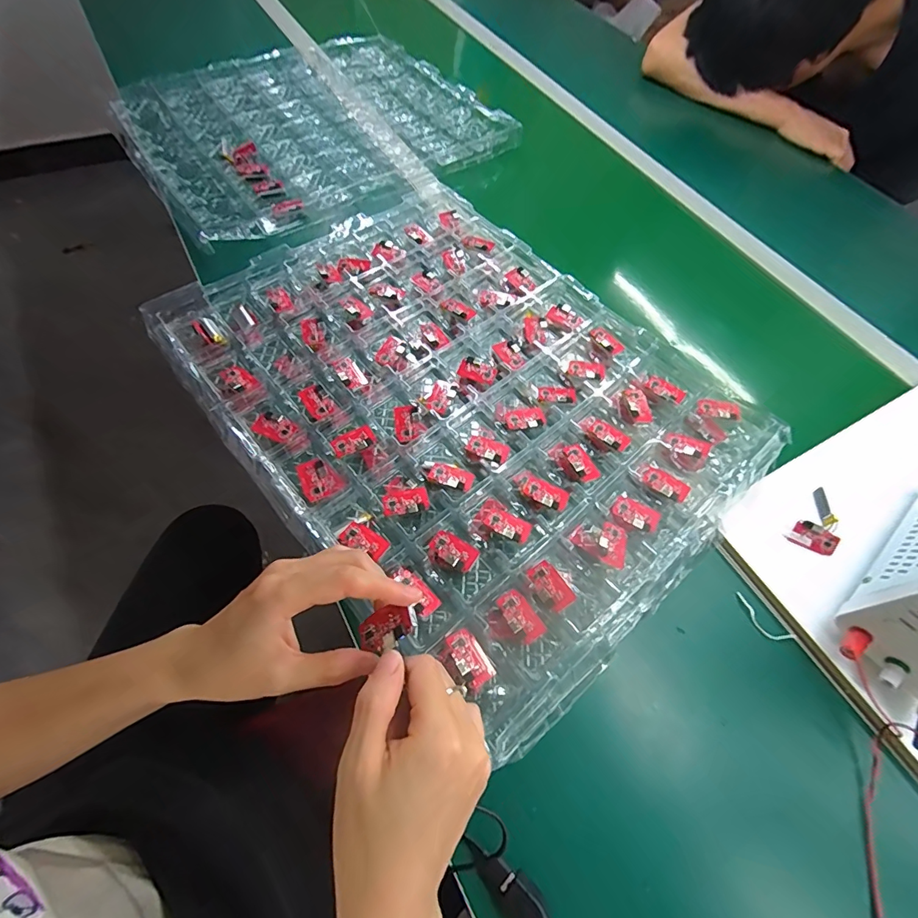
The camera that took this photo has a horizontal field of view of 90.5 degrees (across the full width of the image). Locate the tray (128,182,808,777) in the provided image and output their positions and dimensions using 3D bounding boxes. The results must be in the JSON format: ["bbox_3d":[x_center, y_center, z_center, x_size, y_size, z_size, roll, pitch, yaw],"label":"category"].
[{"bbox_3d":[-0.002,-0.072,0.425,0.376,0.028,0.491,-35,69,-22],"label":"tray"}]

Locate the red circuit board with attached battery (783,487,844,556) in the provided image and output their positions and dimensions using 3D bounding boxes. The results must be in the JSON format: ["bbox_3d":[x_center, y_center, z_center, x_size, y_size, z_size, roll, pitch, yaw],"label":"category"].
[{"bbox_3d":[0.316,0.057,0.393,0.061,0.014,0.037,-39,70,-23],"label":"red circuit board with attached battery"}]

